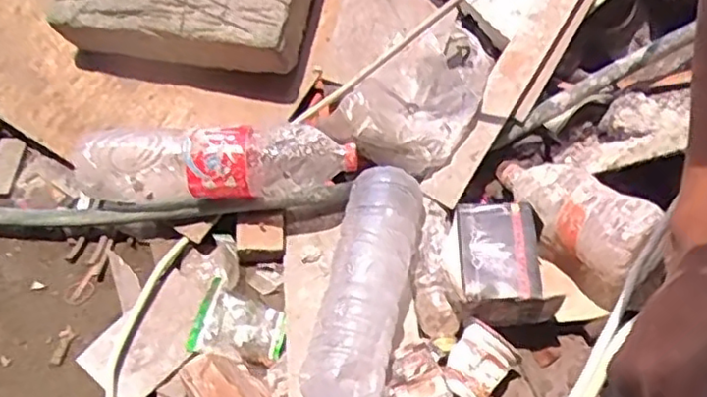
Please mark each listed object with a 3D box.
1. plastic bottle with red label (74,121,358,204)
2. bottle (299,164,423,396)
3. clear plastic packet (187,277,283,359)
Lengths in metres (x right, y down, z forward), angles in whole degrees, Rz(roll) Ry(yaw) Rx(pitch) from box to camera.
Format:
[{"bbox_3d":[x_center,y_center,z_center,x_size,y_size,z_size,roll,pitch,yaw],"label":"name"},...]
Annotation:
[{"bbox_3d":[-0.161,-0.042,0.802,0.322,0.072,0.084,-2,51,-4],"label":"plastic bottle with red label"},{"bbox_3d":[0.012,0.109,0.735,0.090,0.083,0.303,9,52,5],"label":"bottle"},{"bbox_3d":[-0.130,0.144,0.788,0.104,0.024,0.076,13,52,8],"label":"clear plastic packet"}]

